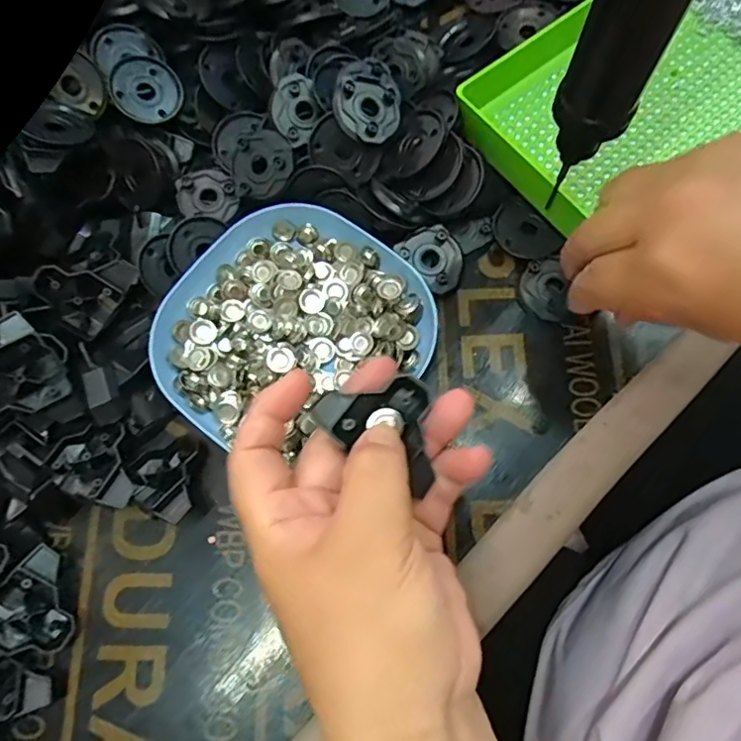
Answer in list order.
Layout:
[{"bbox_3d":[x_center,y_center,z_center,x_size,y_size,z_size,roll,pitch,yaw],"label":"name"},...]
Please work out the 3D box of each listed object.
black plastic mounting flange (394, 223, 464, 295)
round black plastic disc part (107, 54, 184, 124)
[{"bbox_3d":[0.039,-0.067,0.332,0.039,0.014,0.033,44,81,10],"label":"black plastic mounting flange"},{"bbox_3d":[-0.141,-0.176,0.349,0.041,0.004,0.042,1,88,-20],"label":"round black plastic disc part"}]

